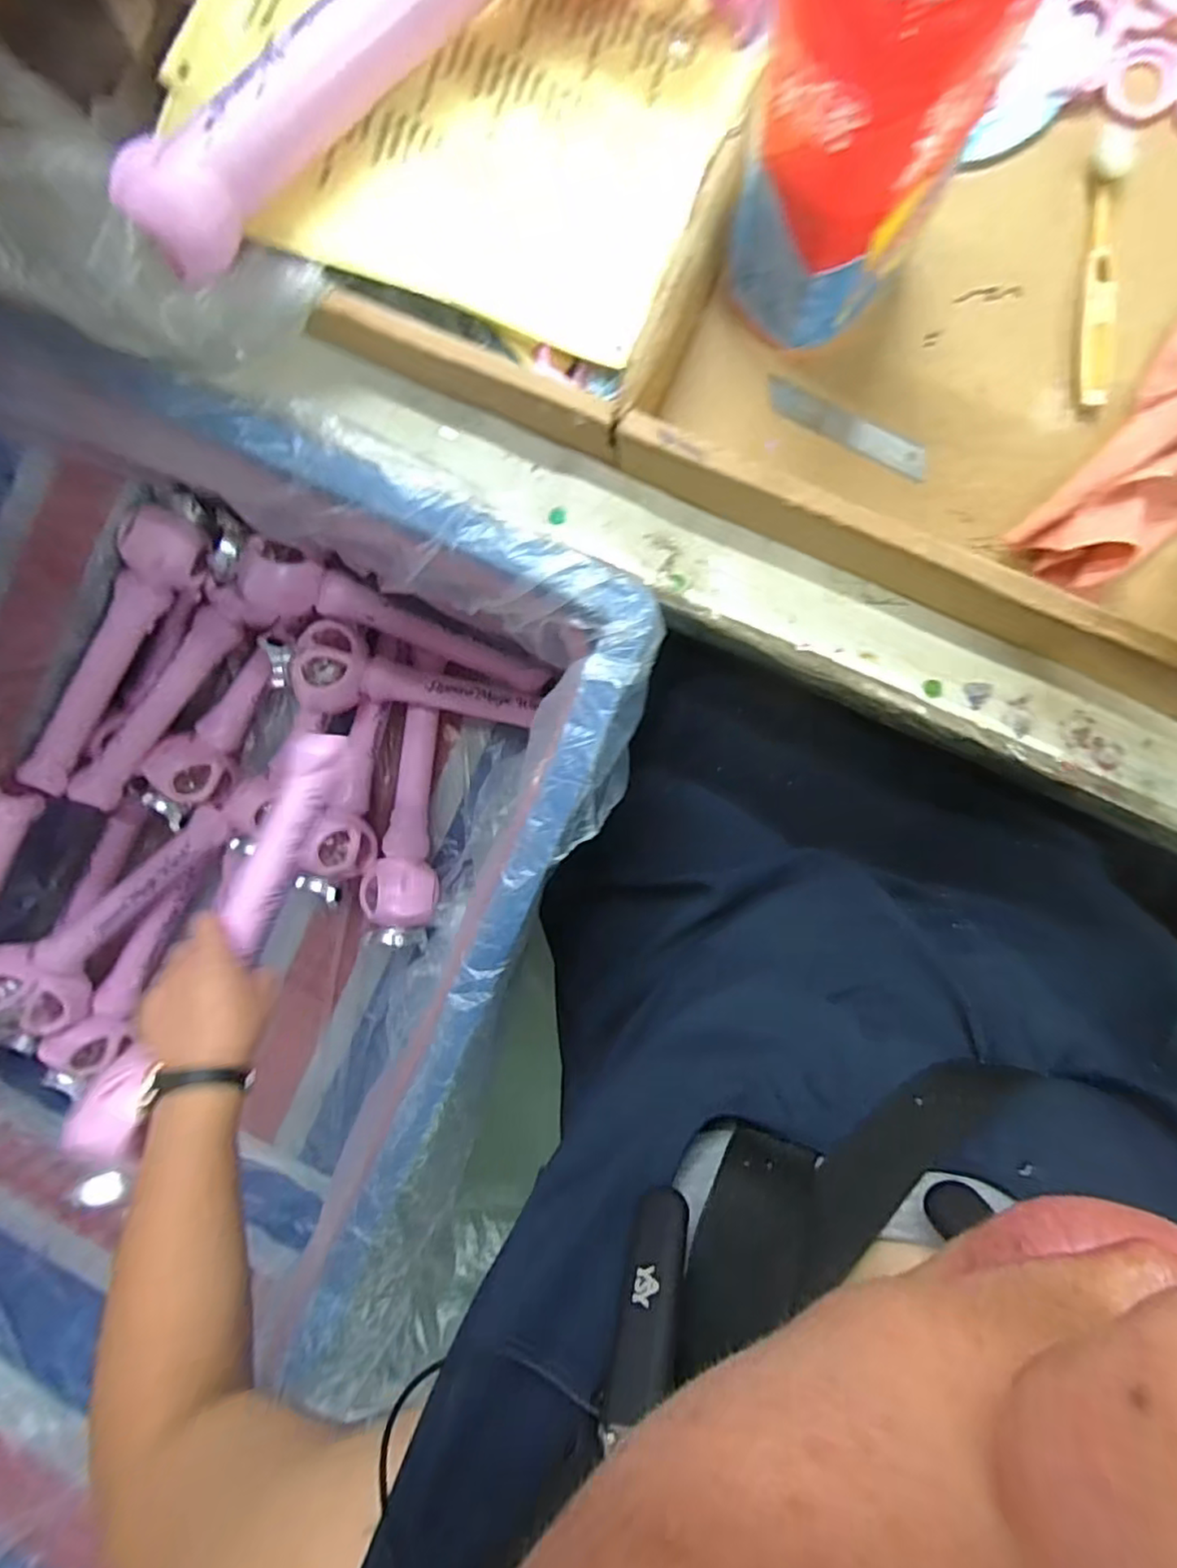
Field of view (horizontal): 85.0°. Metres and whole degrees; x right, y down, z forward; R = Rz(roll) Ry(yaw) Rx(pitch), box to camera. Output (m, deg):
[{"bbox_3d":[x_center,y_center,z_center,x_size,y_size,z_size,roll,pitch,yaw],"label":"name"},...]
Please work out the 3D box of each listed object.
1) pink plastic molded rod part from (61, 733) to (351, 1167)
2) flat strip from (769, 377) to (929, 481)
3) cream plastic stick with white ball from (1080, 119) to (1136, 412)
[{"bbox_3d":[-0.269,0.106,0.484,0.047,0.044,0.329,21,69,3],"label":"pink plastic molded rod part"},{"bbox_3d":[0.145,-0.199,0.360,0.097,0.004,0.017,29,95,4],"label":"flat strip"},{"bbox_3d":[0.274,-0.275,0.340,0.018,0.008,0.142,4,93,6],"label":"cream plastic stick with white ball"}]

